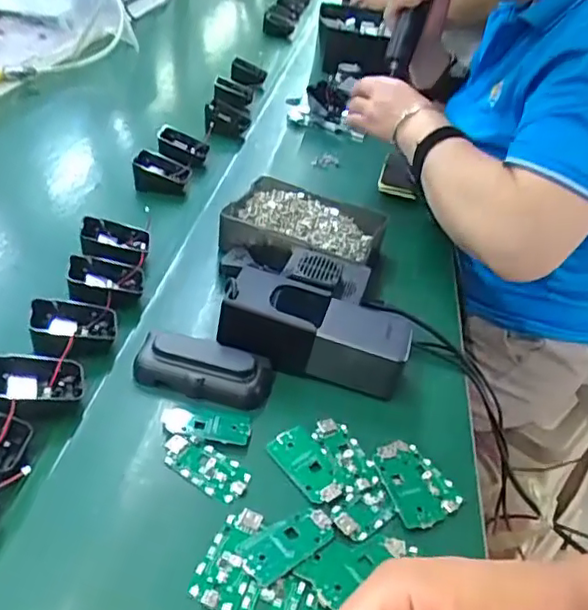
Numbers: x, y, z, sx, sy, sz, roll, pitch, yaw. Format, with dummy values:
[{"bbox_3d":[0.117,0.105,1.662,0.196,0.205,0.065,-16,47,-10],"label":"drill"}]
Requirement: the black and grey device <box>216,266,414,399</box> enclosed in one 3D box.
[{"bbox_3d":[0.019,0.022,0.502,0.153,0.055,0.059,12,38,9],"label":"black and grey device"}]

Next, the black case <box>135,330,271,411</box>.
[{"bbox_3d":[-0.072,0.049,0.476,0.106,0.027,0.050,10,37,7],"label":"black case"}]

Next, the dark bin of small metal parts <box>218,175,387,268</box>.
[{"bbox_3d":[0.012,-0.083,0.644,0.161,0.035,0.127,15,38,13],"label":"dark bin of small metal parts"}]

